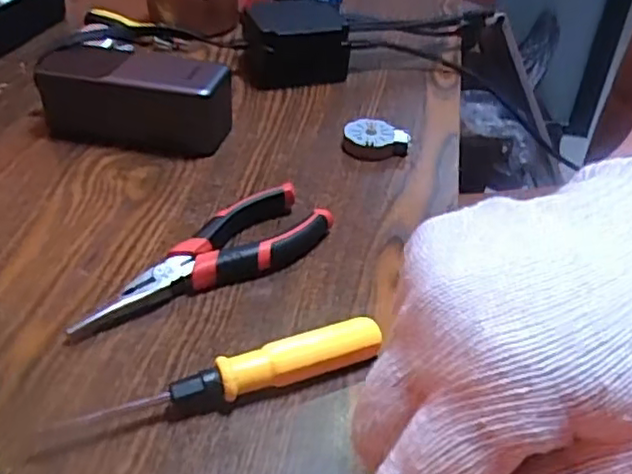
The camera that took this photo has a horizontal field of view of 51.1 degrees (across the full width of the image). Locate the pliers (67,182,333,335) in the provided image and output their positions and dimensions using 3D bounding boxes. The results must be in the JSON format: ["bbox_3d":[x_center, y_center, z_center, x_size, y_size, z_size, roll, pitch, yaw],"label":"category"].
[{"bbox_3d":[-0.060,0.012,0.368,0.153,0.021,0.043,-28,48,-34],"label":"pliers"}]

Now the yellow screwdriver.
[{"bbox_3d":[-0.041,0.066,0.304,0.151,0.020,0.021,-11,40,-18],"label":"yellow screwdriver"}]

